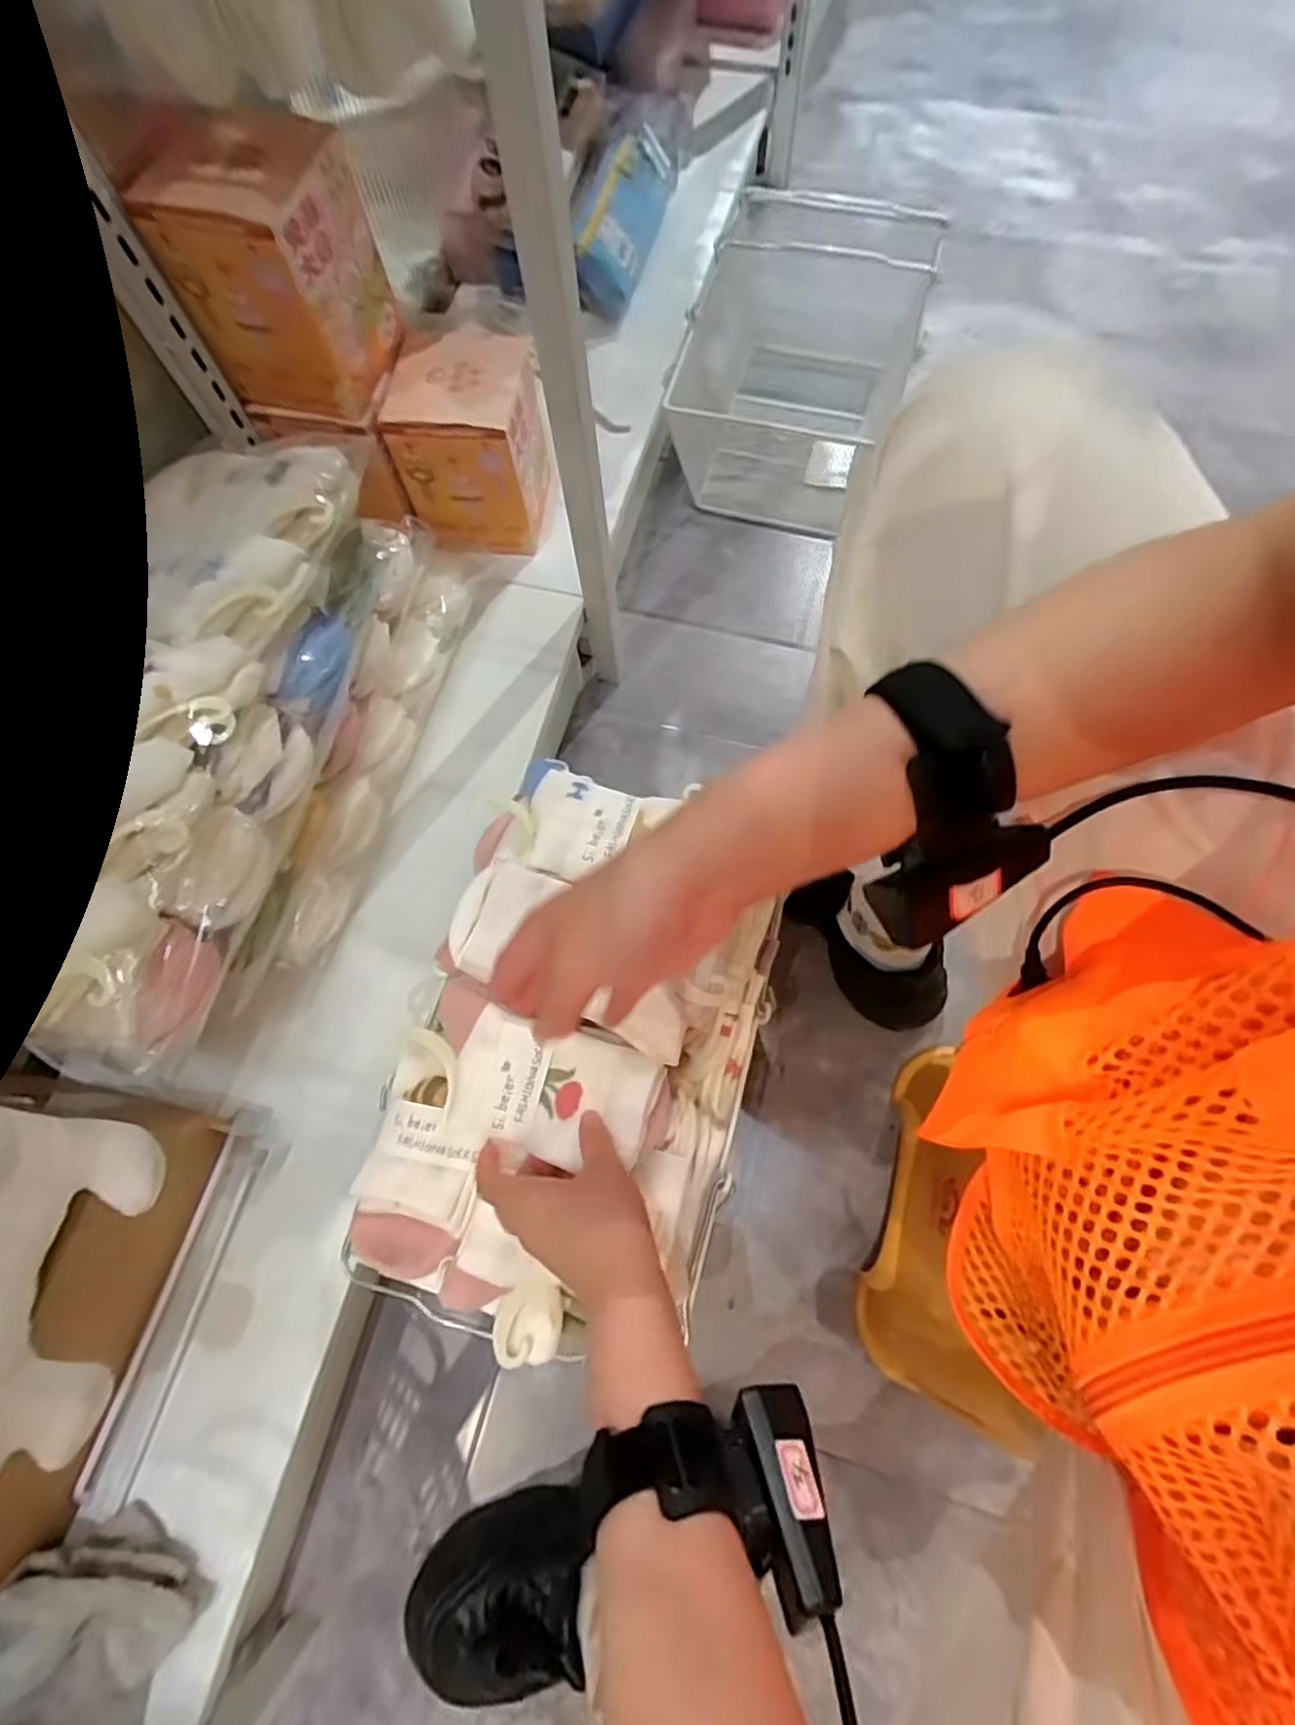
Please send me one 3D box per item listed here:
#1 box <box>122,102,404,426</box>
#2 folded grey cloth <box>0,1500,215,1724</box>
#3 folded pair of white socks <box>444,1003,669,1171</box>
[{"bbox_3d":[-0.282,-0.453,0.532,0.115,0.146,0.117,18,73,8],"label":"box"},{"bbox_3d":[-0.349,0.483,0.421,0.102,0.054,0.118,26,75,10],"label":"folded grey cloth"},{"bbox_3d":[-0.054,0.144,0.431,0.130,0.032,0.075,15,73,7],"label":"folded pair of white socks"}]

